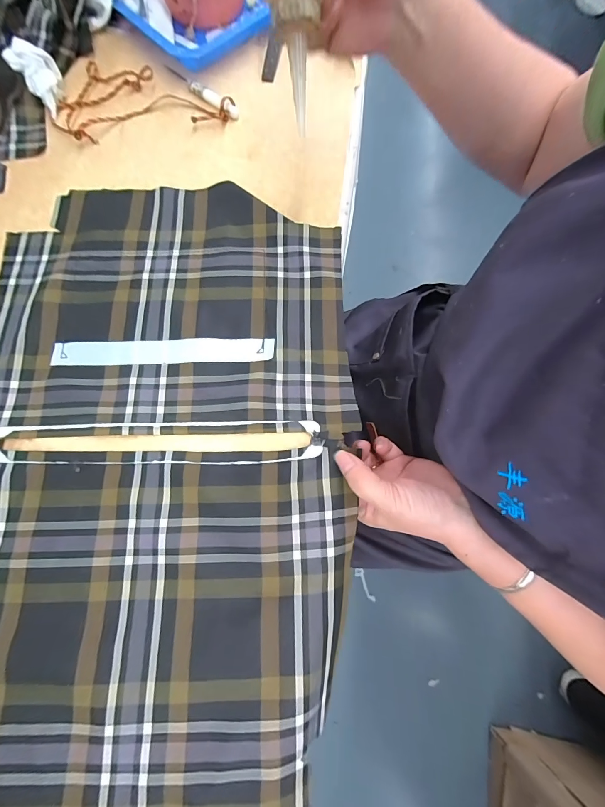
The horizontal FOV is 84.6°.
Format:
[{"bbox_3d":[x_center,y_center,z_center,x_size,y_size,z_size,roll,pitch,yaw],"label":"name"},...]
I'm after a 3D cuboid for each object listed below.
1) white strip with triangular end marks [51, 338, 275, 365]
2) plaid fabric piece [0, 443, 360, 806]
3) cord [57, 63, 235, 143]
[{"bbox_3d":[-0.133,-0.050,0.319,0.207,0.004,0.024,-1,78,0],"label":"white strip with triangular end marks"},{"bbox_3d":[-0.131,0.174,0.256,0.335,0.013,0.275,0,75,0],"label":"plaid fabric piece"},{"bbox_3d":[-0.190,-0.368,0.398,0.202,0.017,0.112,-7,75,-2],"label":"cord"}]

